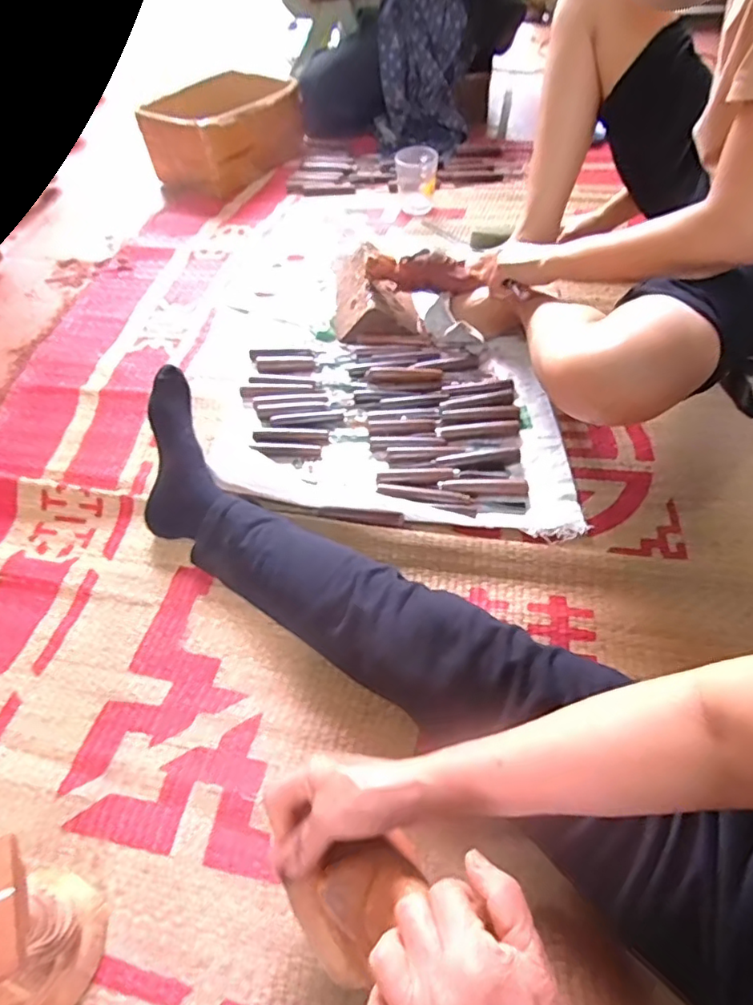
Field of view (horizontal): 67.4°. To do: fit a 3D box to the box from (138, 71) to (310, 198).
[{"bbox_3d":[-0.338,-0.876,1.333,0.230,0.154,0.359,29,60,23],"label":"box"}]

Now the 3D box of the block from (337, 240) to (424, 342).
[{"bbox_3d":[-0.001,-0.365,0.973,0.138,0.064,0.204,-4,53,0],"label":"block"}]

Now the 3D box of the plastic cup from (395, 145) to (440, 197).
[{"bbox_3d":[0.084,-0.682,1.190,0.087,0.098,0.081,-1,53,3],"label":"plastic cup"}]

